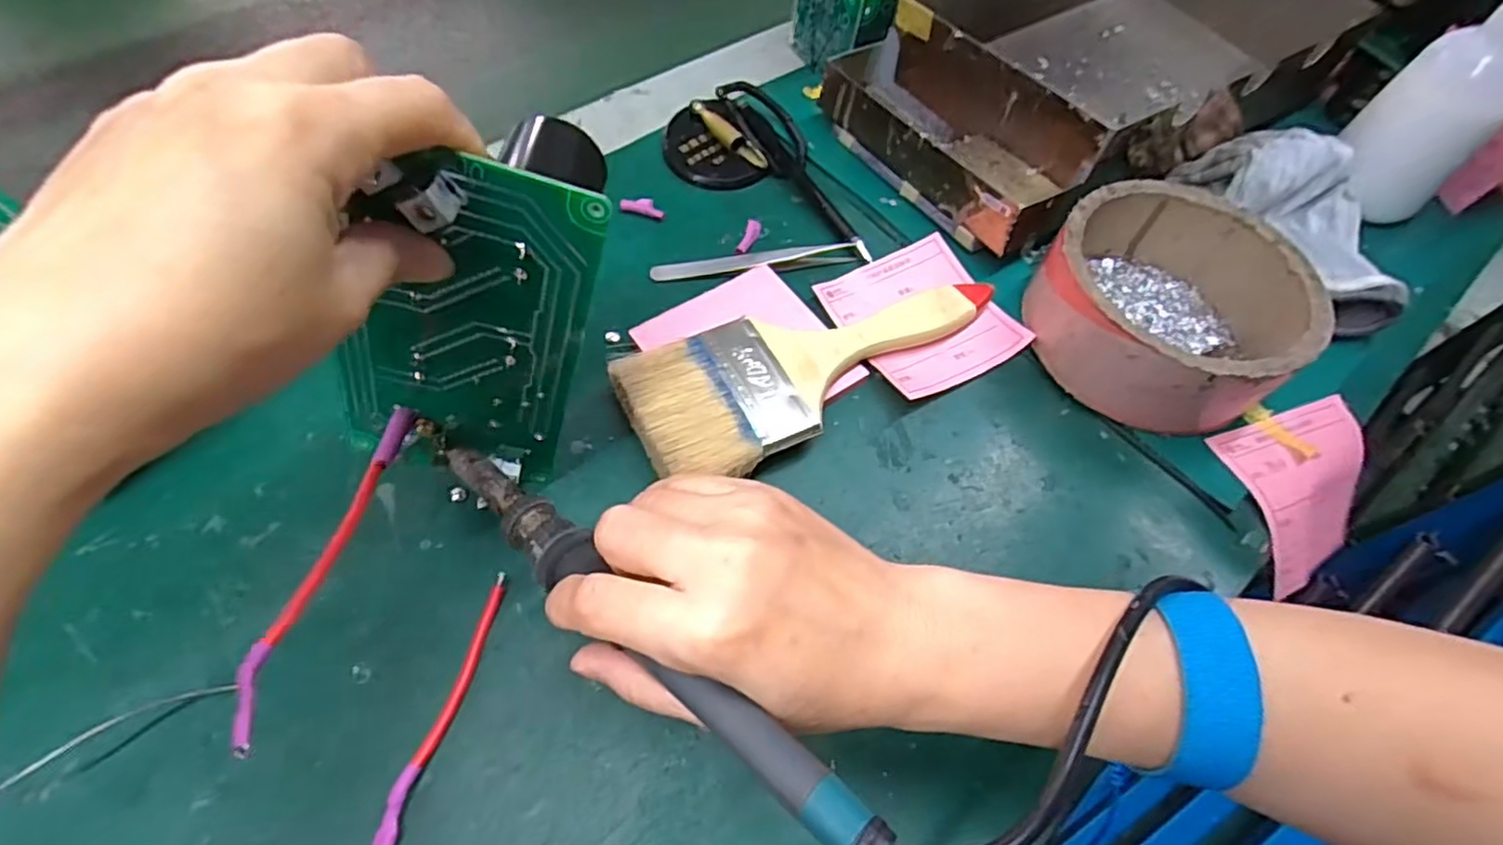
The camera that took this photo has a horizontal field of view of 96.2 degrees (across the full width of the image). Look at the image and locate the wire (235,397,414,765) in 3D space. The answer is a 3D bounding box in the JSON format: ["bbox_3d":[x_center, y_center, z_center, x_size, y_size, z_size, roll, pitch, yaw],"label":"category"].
[{"bbox_3d":[-0.133,0.040,0.215,0.008,0.008,0.122,3,44,-1],"label":"wire"}]

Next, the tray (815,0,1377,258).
[{"bbox_3d":[0.221,-0.235,0.433,0.328,0.062,0.175,-32,66,-20],"label":"tray"}]

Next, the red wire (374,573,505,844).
[{"bbox_3d":[-0.112,0.103,0.246,0.007,0.007,0.099,13,60,5],"label":"red wire"}]

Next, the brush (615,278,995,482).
[{"bbox_3d":[0.034,-0.029,0.323,0.191,0.025,0.069,-23,63,-16],"label":"brush"}]

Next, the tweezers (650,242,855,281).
[{"bbox_3d":[0.003,-0.088,0.365,0.111,0.005,0.018,-9,60,-9],"label":"tweezers"}]

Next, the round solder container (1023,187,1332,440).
[{"bbox_3d":[0.205,-0.060,0.335,0.116,0.051,0.119,1,59,-2],"label":"round solder container"}]

